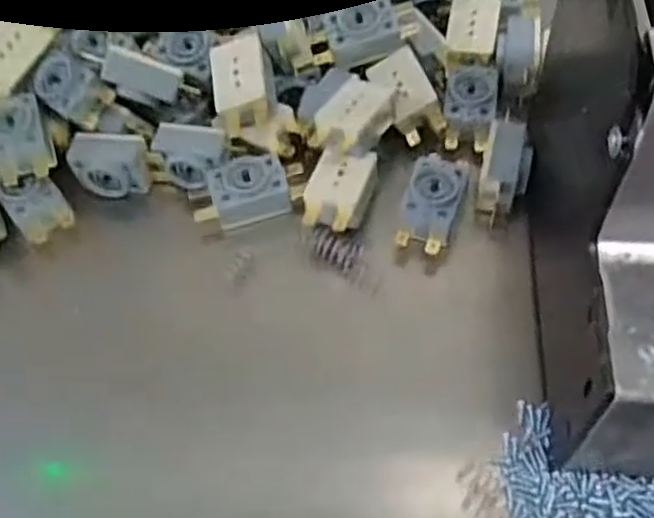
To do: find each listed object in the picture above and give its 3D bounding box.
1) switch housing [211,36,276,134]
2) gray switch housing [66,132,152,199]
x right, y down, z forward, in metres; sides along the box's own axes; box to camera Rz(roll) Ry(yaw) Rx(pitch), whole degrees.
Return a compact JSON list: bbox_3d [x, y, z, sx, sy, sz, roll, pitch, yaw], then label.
[{"bbox_3d":[-0.041,-0.085,0.336,0.029,0.028,0.040,-9,64,-2],"label":"switch housing"},{"bbox_3d":[-0.111,-0.049,0.347,0.039,0.032,0.021,4,38,3],"label":"gray switch housing"}]

